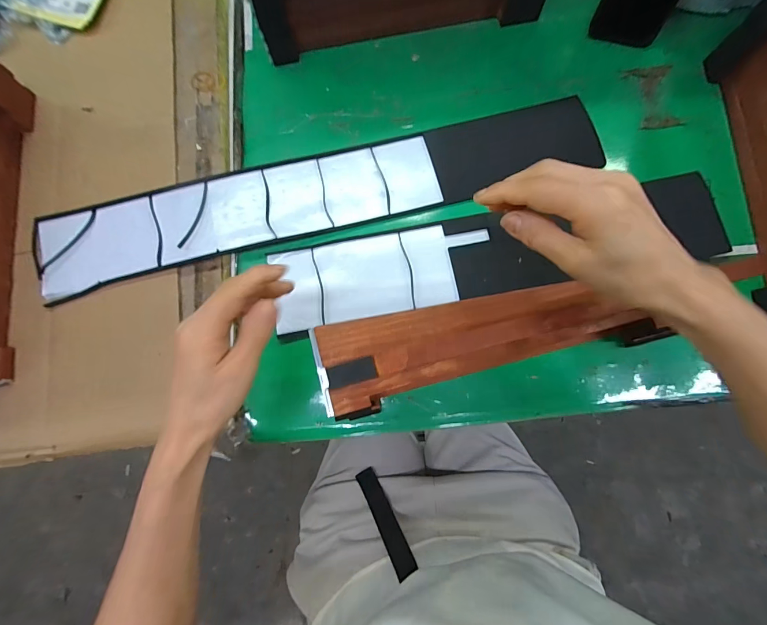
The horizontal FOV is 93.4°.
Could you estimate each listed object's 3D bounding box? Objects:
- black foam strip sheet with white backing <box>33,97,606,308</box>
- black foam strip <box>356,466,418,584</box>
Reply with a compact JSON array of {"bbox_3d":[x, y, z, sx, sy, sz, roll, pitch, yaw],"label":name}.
[{"bbox_3d":[-0.070,-0.141,0.410,0.625,0.013,0.103,-14,79,-2],"label":"black foam strip sheet with white backing"},{"bbox_3d":[0.001,0.239,0.417,0.024,0.133,0.016,-34,122,-6],"label":"black foam strip"}]

